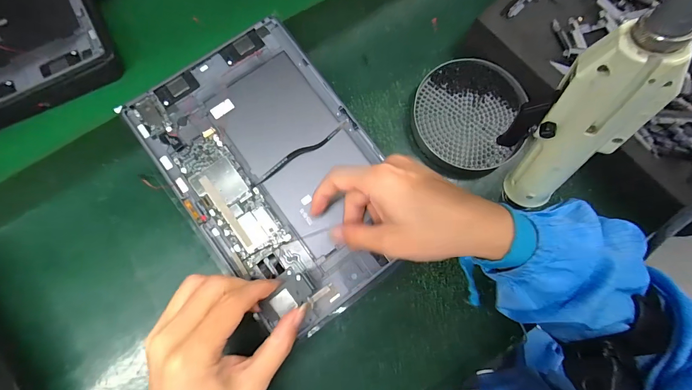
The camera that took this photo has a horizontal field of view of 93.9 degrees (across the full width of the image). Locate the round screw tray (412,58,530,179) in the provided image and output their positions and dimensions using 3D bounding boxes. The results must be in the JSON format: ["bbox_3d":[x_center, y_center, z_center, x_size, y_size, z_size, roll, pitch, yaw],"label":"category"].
[{"bbox_3d":[0.120,-0.075,0.318,0.101,0.017,0.112,6,82,0],"label":"round screw tray"}]

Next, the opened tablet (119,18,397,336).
[{"bbox_3d":[-0.060,-0.023,0.291,0.163,0.015,0.254,-36,84,-5],"label":"opened tablet"}]

